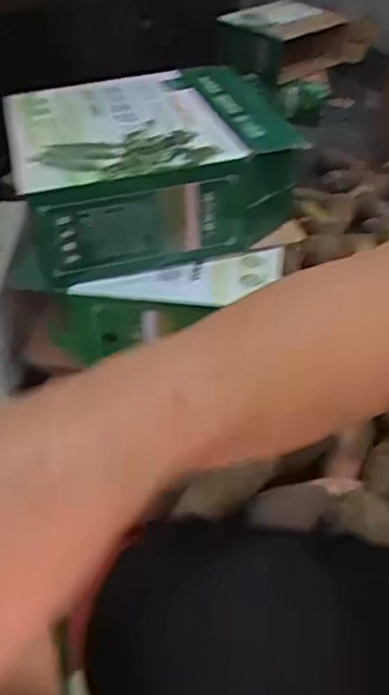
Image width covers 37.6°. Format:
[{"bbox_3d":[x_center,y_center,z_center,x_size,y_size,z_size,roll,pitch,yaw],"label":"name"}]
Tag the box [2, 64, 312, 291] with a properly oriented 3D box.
[{"bbox_3d":[-0.080,-0.272,0.827,0.350,0.141,0.353,-11,43,-15],"label":"box"}]

